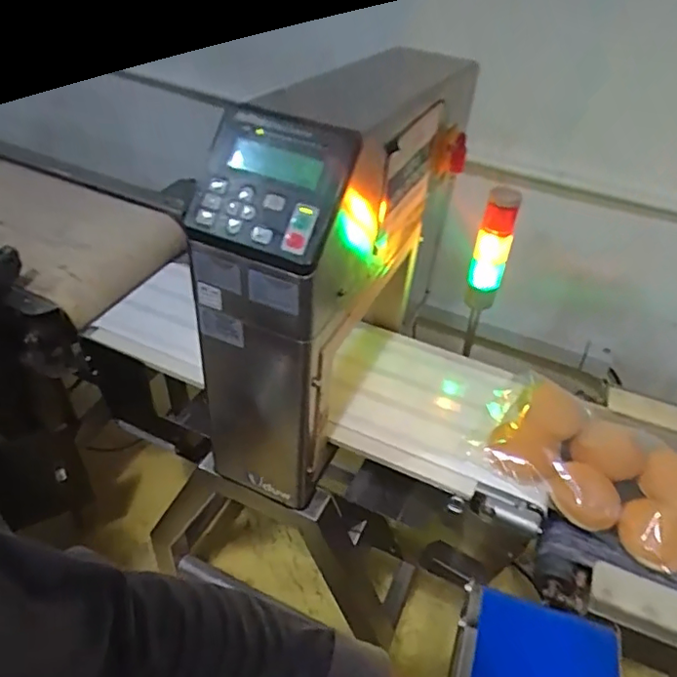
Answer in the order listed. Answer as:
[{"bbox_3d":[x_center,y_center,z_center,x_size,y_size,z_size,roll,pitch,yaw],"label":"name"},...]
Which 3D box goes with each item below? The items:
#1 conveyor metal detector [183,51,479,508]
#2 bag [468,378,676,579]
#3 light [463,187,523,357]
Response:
[{"bbox_3d":[-0.011,-0.093,0.851,0.167,0.524,0.438,22,46,18],"label":"conveyor metal detector"},{"bbox_3d":[0.375,0.178,0.833,0.307,0.061,0.206,26,47,22],"label":"bag"},{"bbox_3d":[0.245,-0.138,0.927,0.058,0.199,0.045,19,45,15],"label":"light"}]

